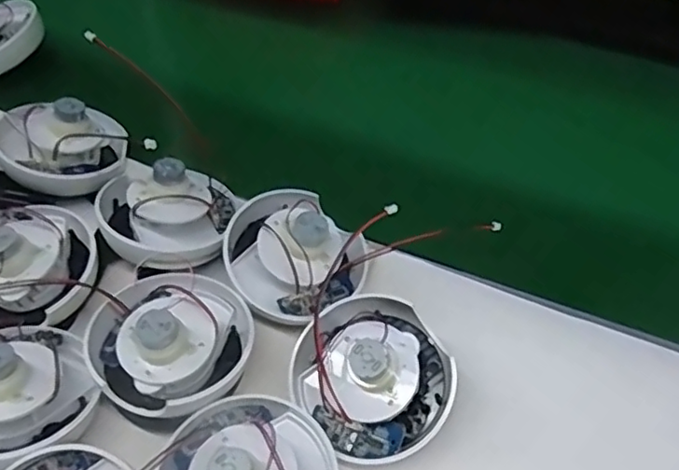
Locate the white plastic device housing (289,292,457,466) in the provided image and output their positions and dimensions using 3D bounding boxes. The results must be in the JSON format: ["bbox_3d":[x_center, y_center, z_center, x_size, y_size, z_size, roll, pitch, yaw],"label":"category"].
[{"bbox_3d":[0.023,0.087,0.403,0.097,0.066,0.102,0,51,0],"label":"white plastic device housing"}]

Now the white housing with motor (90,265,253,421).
[{"bbox_3d":[-0.114,0.068,0.413,0.107,0.064,0.099,37,59,25],"label":"white housing with motor"}]

